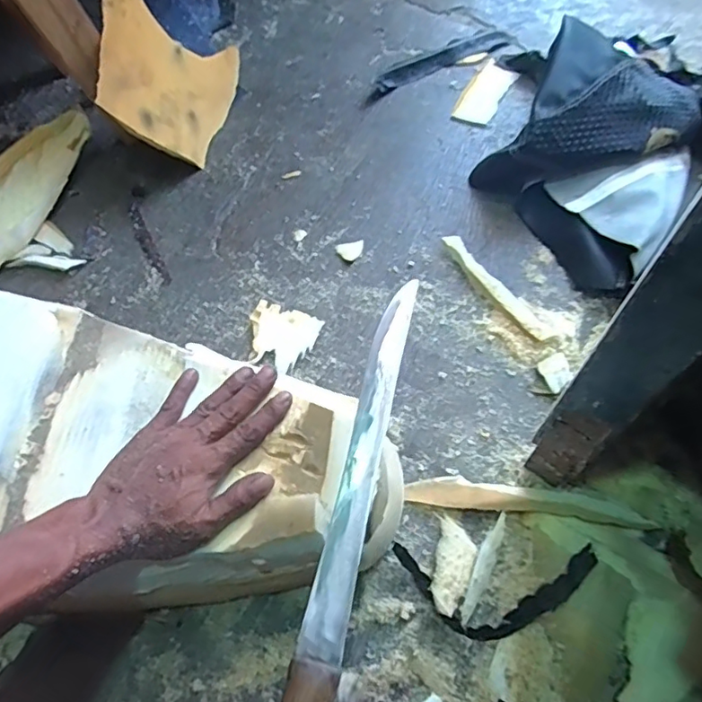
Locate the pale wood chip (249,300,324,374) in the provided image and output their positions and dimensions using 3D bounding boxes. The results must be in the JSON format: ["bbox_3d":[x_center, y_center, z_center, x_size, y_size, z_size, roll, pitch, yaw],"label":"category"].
[{"bbox_3d":[-0.086,-0.017,0.669,0.085,0.011,0.081,22,66,13],"label":"pale wood chip"}]

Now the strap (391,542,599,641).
[{"bbox_3d":[0.135,0.224,0.526,0.184,0.022,0.078,0,63,2],"label":"strap"}]

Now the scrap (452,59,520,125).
[{"bbox_3d":[0.208,-0.397,0.865,0.056,0.010,0.135,27,67,15],"label":"scrap"}]

